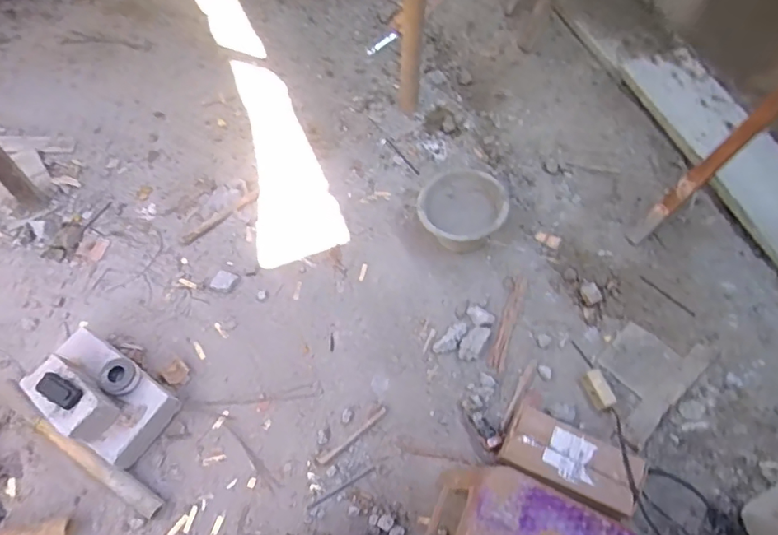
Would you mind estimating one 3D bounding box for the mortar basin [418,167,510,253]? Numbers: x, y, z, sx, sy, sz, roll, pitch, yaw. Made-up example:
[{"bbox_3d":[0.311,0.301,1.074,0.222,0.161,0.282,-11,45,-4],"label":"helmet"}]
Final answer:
[{"bbox_3d":[0.215,-0.170,1.577,0.260,0.164,0.227,4,63,0],"label":"mortar basin"}]

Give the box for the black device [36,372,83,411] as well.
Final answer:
[{"bbox_3d":[-0.745,0.279,1.164,0.097,0.022,0.050,27,64,12],"label":"black device"}]

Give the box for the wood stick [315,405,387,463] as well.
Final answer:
[{"bbox_3d":[-0.092,0.432,1.320,0.214,0.014,0.024,-34,69,-17],"label":"wood stick"}]

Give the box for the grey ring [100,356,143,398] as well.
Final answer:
[{"bbox_3d":[-0.654,0.267,1.256,0.087,0.037,0.087,1,62,-1],"label":"grey ring"}]

